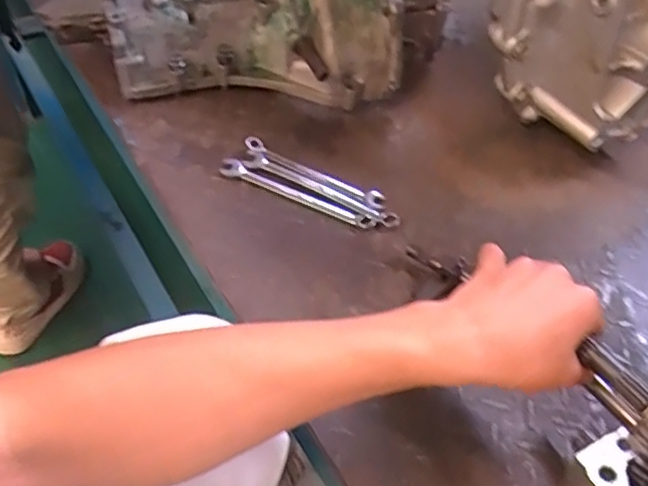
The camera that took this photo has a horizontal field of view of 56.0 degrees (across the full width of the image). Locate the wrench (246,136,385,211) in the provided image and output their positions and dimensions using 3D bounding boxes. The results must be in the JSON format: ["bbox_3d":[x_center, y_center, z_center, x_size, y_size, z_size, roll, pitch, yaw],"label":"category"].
[{"bbox_3d":[-0.009,-0.073,0.618,0.151,0.012,0.028,25,52,15],"label":"wrench"}]

